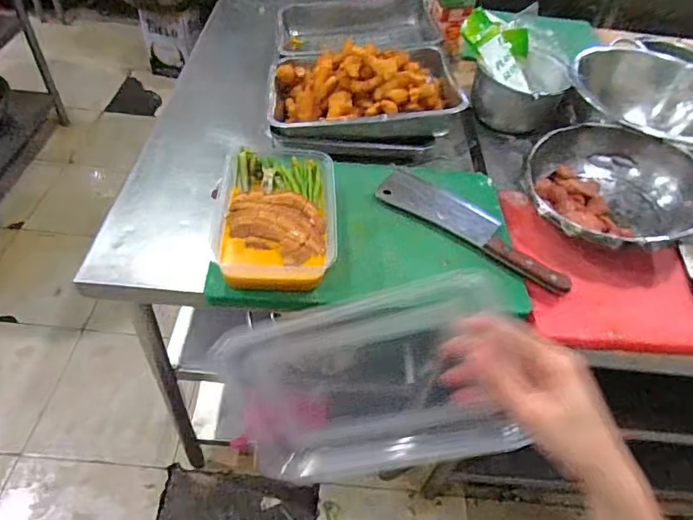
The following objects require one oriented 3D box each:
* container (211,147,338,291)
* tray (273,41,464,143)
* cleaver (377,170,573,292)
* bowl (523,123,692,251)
[{"bbox_3d":[-0.098,-0.072,0.695,0.161,0.052,0.236,2,49,-5],"label":"container"},{"bbox_3d":[0.029,-0.331,0.904,0.333,0.085,0.237,-2,49,-8],"label":"tray"},{"bbox_3d":[0.192,-0.054,0.747,0.316,0.031,0.073,35,54,22],"label":"cleaver"},{"bbox_3d":[0.423,-0.104,0.784,0.262,0.094,0.271,3,49,-4],"label":"bowl"}]

